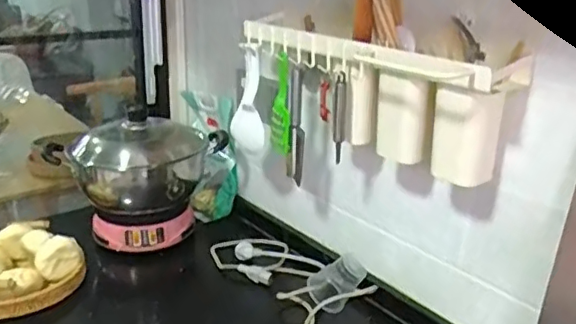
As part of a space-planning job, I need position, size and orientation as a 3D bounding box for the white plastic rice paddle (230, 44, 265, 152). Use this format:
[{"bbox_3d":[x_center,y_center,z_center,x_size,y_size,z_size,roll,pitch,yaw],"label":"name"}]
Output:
[{"bbox_3d":[-0.067,-0.106,0.984,0.059,0.180,0.031,18,25,38],"label":"white plastic rice paddle"}]

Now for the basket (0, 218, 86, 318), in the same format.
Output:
[{"bbox_3d":[-0.468,0.177,0.964,0.184,0.080,0.187,14,23,32],"label":"basket"}]

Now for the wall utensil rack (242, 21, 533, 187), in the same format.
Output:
[{"bbox_3d":[0.109,-0.099,0.837,0.088,0.160,0.433,-14,25,-38],"label":"wall utensil rack"}]

